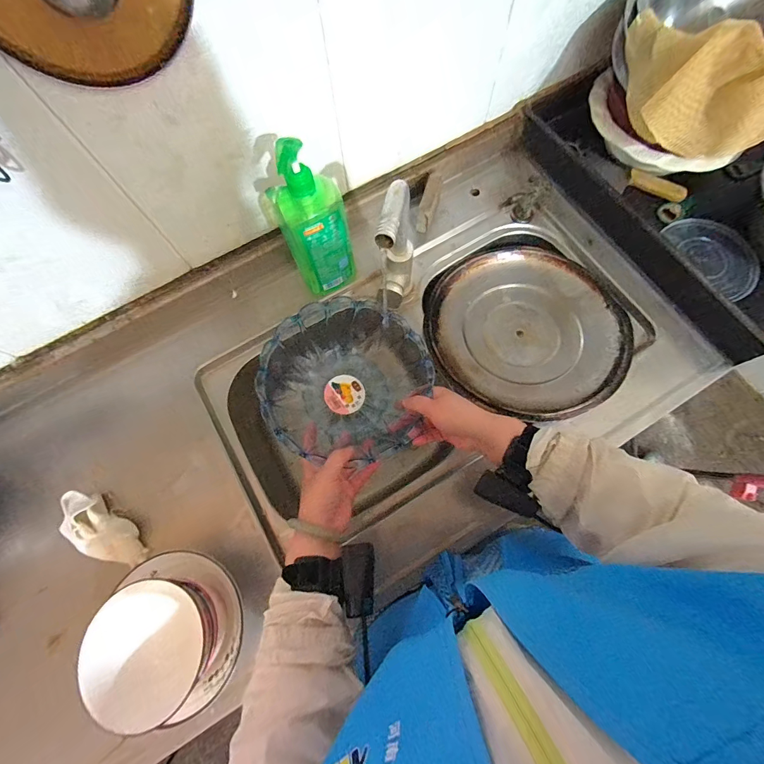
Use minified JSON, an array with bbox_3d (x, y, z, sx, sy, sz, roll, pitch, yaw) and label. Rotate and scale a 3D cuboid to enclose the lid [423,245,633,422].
[{"bbox_3d":[0.243,-0.096,0.633,0.320,0.045,0.318,-1,72,2],"label":"lid"}]

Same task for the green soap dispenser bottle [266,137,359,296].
[{"bbox_3d":[-0.099,-0.234,0.536,0.093,0.249,0.073,-30,74,-7],"label":"green soap dispenser bottle"}]

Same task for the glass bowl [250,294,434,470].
[{"bbox_3d":[-0.051,0.003,0.547,0.218,0.119,0.224,-1,72,2],"label":"glass bowl"}]

